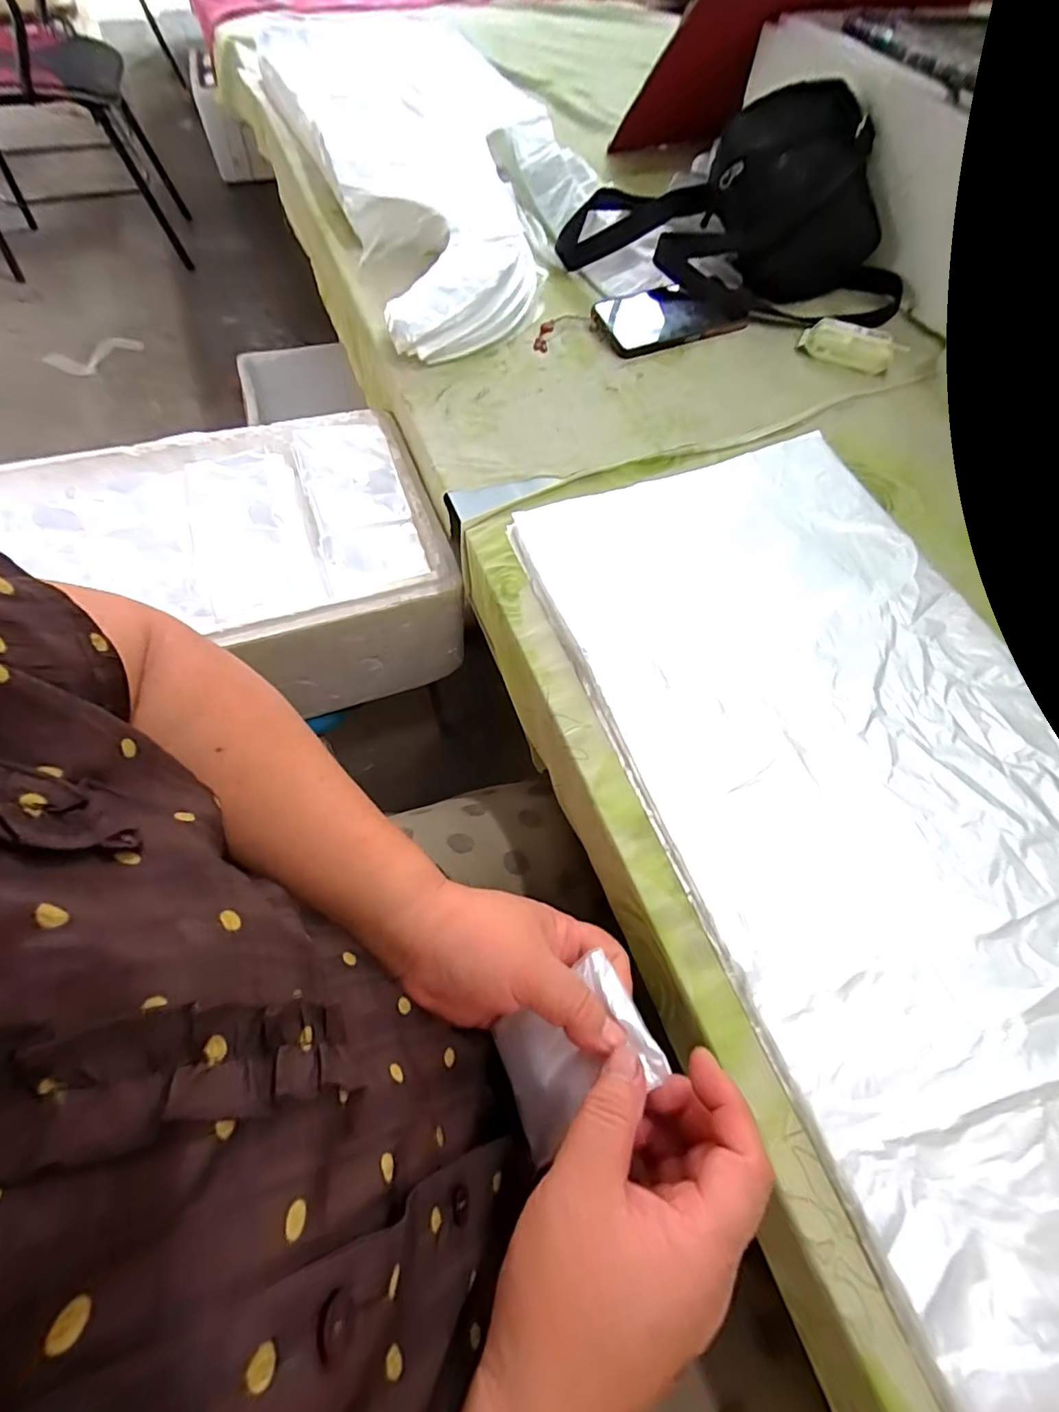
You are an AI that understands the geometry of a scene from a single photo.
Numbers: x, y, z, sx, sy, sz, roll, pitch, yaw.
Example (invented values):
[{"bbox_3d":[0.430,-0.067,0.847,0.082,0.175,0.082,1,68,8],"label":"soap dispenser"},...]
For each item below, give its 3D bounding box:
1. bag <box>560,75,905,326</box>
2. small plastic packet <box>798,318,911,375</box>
[{"bbox_3d":[0.237,-0.555,0.602,0.382,0.135,0.203,17,64,8],"label":"bag"},{"bbox_3d":[0.338,-0.377,0.568,0.099,0.022,0.050,20,64,9],"label":"small plastic packet"}]

